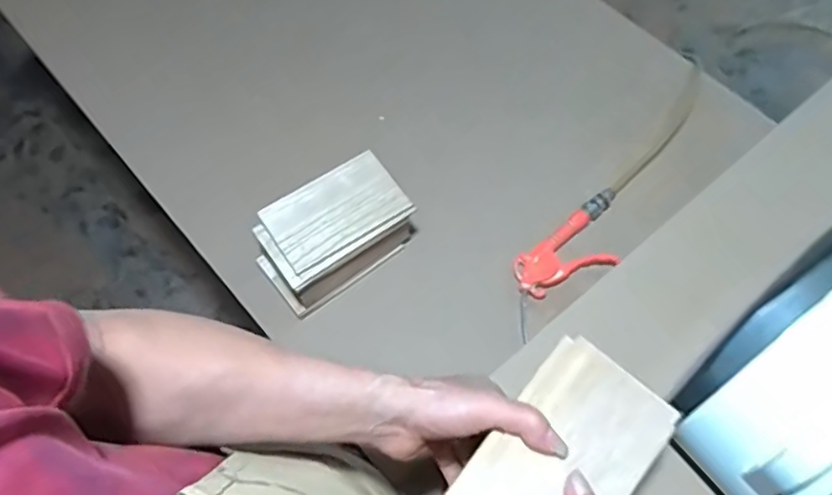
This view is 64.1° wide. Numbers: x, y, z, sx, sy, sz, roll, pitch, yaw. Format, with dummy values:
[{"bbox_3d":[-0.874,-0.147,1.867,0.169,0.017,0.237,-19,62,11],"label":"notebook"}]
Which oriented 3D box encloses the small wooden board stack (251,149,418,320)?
[{"bbox_3d":[-0.102,-0.018,0.809,0.180,0.084,0.115,-34,68,-14],"label":"small wooden board stack"}]

